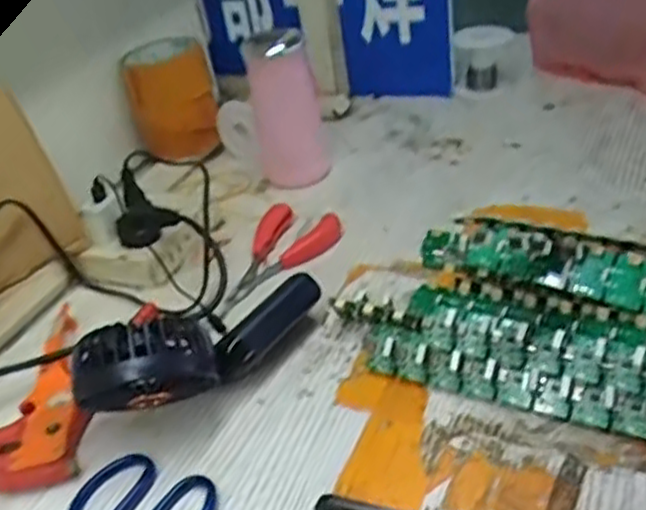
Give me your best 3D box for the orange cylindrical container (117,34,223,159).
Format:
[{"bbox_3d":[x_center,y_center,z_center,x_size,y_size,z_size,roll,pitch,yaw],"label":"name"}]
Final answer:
[{"bbox_3d":[-0.161,-0.167,0.803,0.088,0.108,0.080,-14,34,-8],"label":"orange cylindrical container"}]

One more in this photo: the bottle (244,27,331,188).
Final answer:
[{"bbox_3d":[-0.034,-0.139,0.710,0.058,0.136,0.053,-14,34,-8],"label":"bottle"}]

